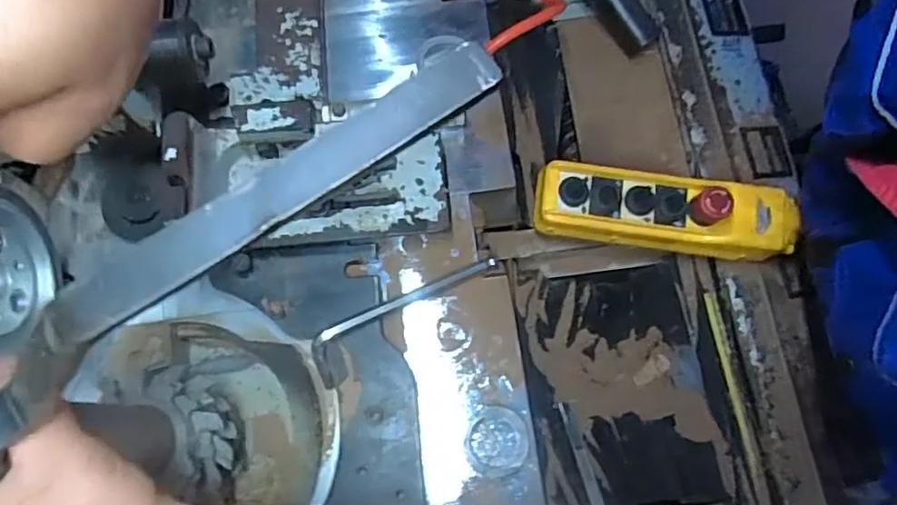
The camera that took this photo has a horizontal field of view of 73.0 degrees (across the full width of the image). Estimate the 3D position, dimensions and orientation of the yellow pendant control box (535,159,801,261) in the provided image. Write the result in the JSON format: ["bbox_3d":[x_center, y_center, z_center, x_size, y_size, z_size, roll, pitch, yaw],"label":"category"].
[{"bbox_3d":[0.204,-0.037,0.569,0.236,0.067,0.068,8,75,3],"label":"yellow pendant control box"}]

